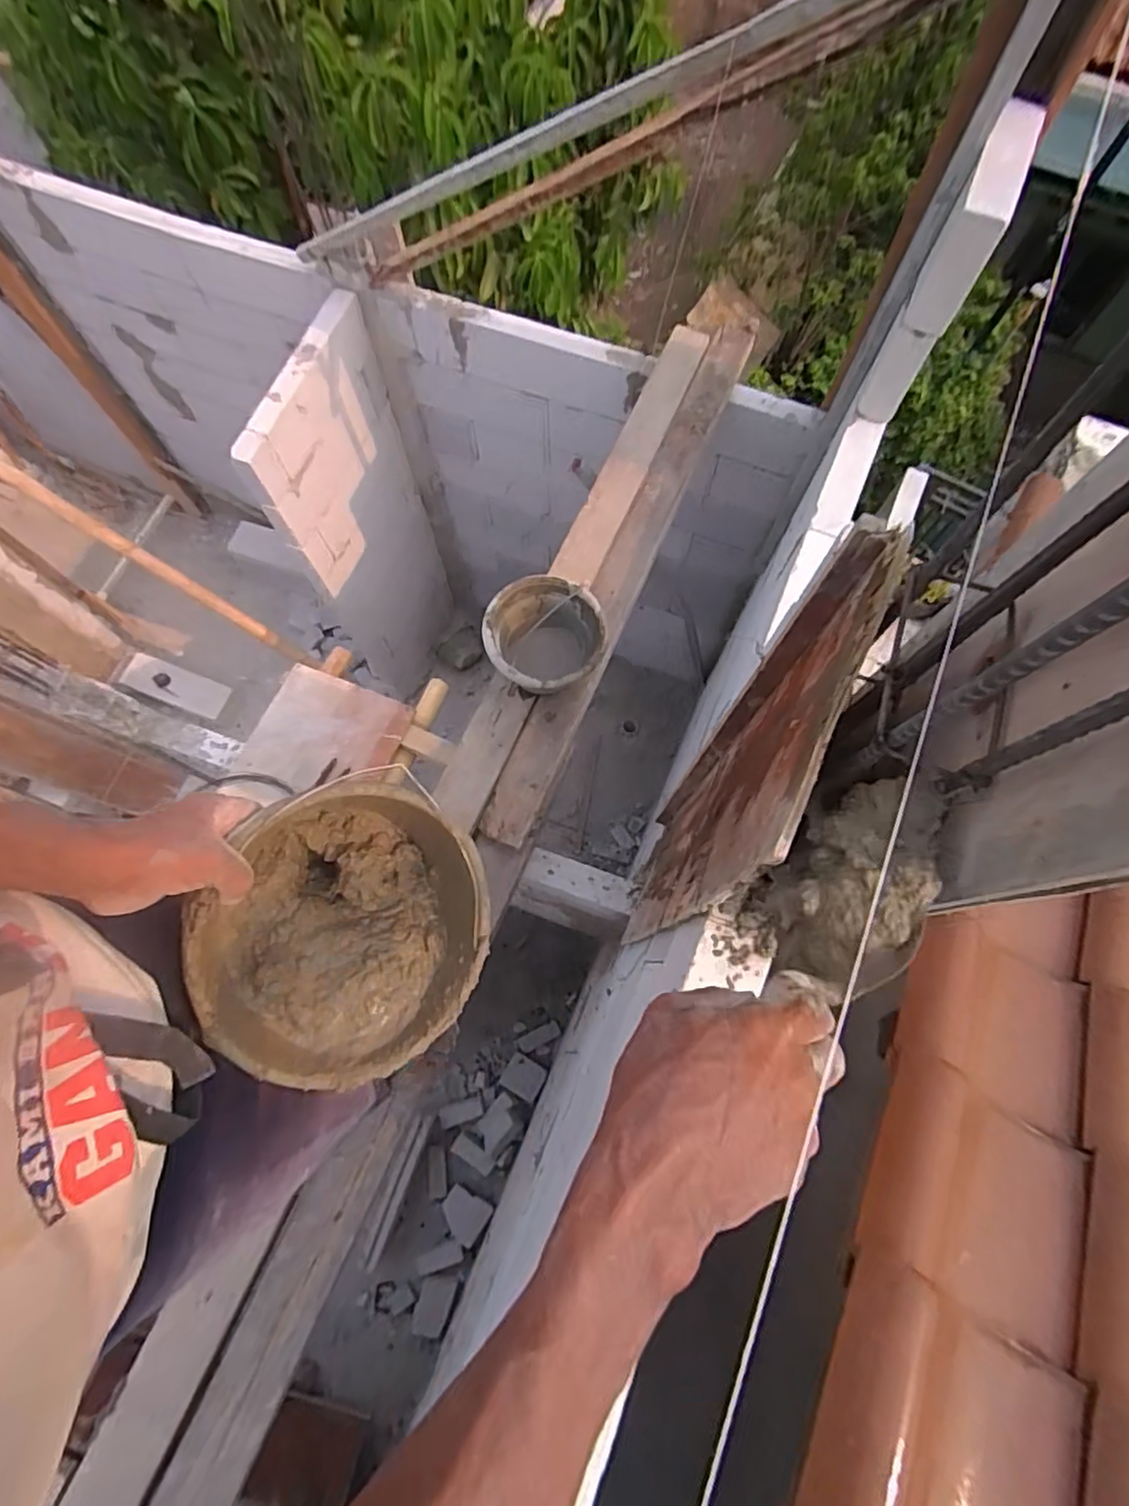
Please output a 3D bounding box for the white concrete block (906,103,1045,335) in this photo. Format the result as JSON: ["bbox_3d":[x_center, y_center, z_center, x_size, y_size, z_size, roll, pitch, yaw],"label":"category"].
[{"bbox_3d":[0.692,-0.897,1.103,0.079,0.235,0.277,24,74,7],"label":"white concrete block"}]

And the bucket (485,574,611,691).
[{"bbox_3d":[-0.040,-0.236,1.431,0.250,0.182,0.239,0,72,0],"label":"bucket"}]

